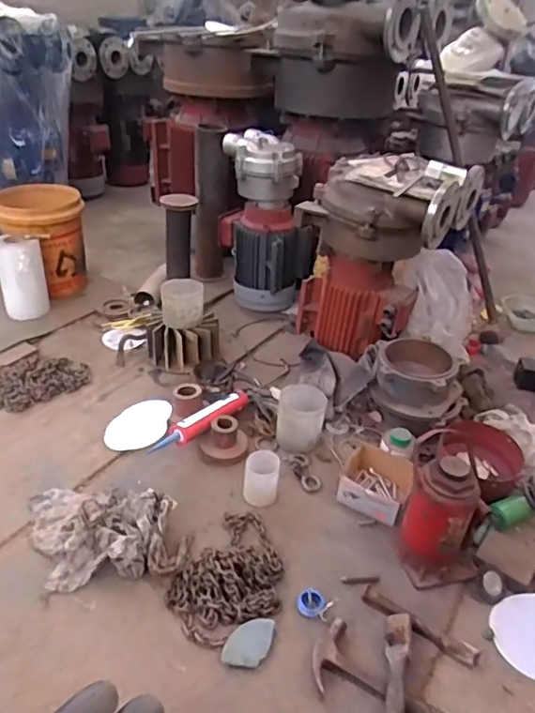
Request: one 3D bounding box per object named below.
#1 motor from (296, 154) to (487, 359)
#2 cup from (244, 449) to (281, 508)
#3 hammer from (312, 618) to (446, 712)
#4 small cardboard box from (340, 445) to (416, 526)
[{"bbox_3d":[0.317,-0.268,1.581,0.365,0.521,0.327,27,39,31],"label":"motor"},{"bbox_3d":[-0.014,0.278,1.277,0.080,0.108,0.072,9,33,4],"label":"cup"},{"bbox_3d":[0.217,0.570,0.920,0.318,0.033,0.113,26,38,28],"label":"hammer"},{"bbox_3d":[0.251,0.295,1.310,0.154,0.077,0.155,21,36,22],"label":"small cardboard box"}]

